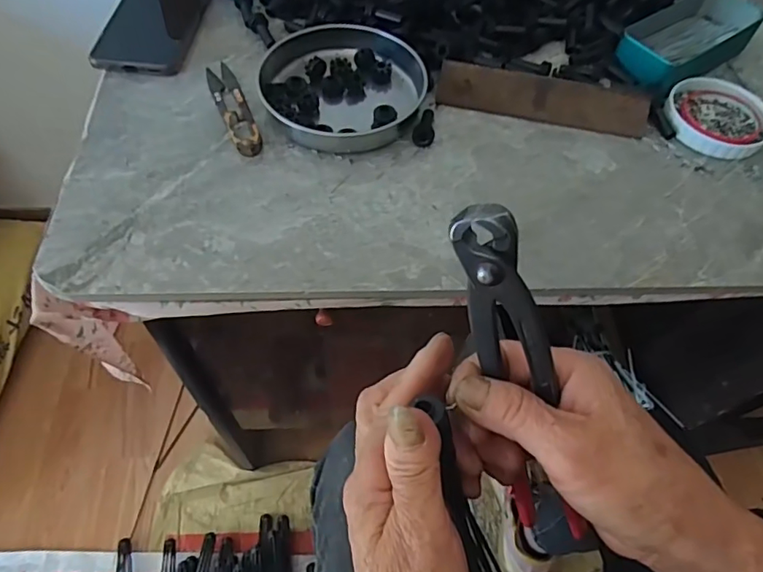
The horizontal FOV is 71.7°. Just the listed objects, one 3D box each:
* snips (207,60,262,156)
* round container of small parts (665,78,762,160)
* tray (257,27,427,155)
[{"bbox_3d":[-0.126,-0.155,0.446,0.024,0.011,0.119,-18,61,-14],"label":"snips"},{"bbox_3d":[0.298,-0.149,0.469,0.092,0.014,0.085,2,58,-3],"label":"round container of small parts"},{"bbox_3d":[-0.033,-0.174,0.452,0.134,0.028,0.134,-8,59,-8],"label":"tray"}]

